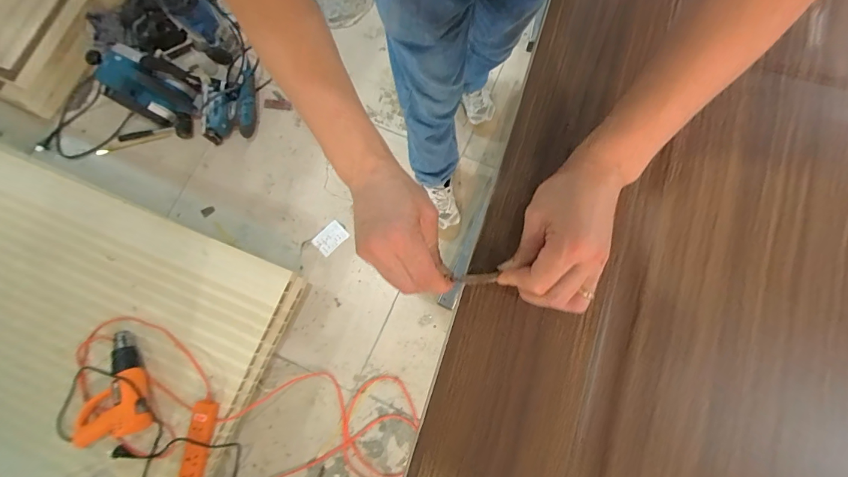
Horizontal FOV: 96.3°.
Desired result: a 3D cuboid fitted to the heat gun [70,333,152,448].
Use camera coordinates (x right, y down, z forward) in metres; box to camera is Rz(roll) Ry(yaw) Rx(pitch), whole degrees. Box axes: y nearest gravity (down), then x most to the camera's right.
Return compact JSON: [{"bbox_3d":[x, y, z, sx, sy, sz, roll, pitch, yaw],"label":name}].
[{"bbox_3d":[-0.815,0.388,0.968,0.181,0.066,0.249,-23,79,-3],"label":"heat gun"}]

